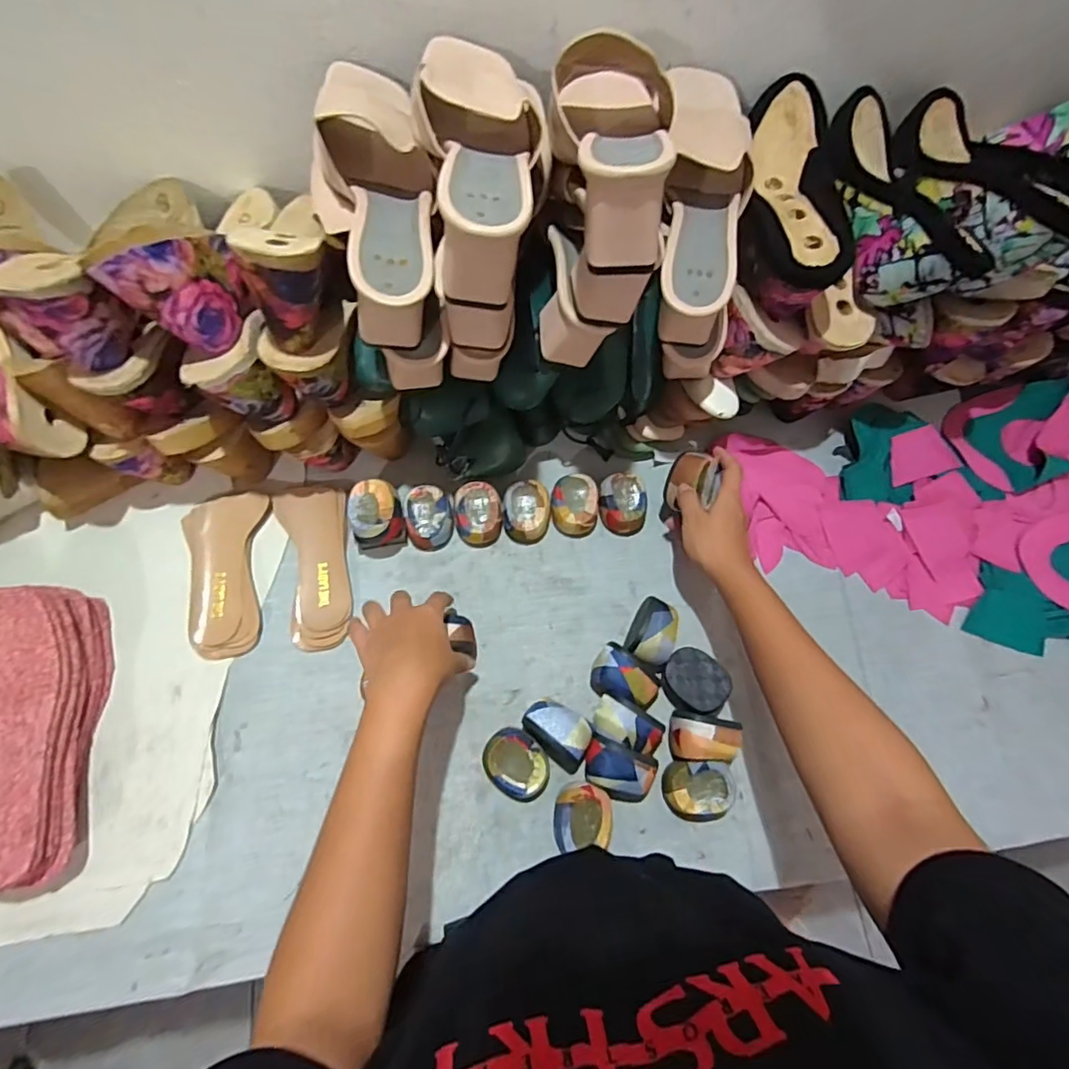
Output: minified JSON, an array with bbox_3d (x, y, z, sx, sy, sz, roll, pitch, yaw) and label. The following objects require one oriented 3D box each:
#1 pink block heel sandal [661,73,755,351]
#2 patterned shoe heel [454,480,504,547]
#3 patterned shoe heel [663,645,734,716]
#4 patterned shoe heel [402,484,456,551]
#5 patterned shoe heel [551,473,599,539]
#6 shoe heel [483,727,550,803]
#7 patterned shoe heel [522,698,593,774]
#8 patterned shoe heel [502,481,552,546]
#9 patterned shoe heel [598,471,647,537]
[{"bbox_3d":[0.145,-0.280,0.488,0.071,0.089,0.251,5,70,0],"label":"pink block heel sandal"},{"bbox_3d":[-0.059,-0.021,0.600,0.048,0.039,0.062,-7,71,-4],"label":"patterned shoe heel"},{"bbox_3d":[0.157,0.141,0.544,0.050,0.032,0.063,-39,67,-9],"label":"patterned shoe heel"},{"bbox_3d":[-0.111,-0.017,0.597,0.047,0.038,0.059,-10,71,-5],"label":"patterned shoe heel"},{"bbox_3d":[0.042,-0.030,0.605,0.052,0.036,0.064,1,70,-1],"label":"patterned shoe heel"},{"bbox_3d":[-0.016,0.210,0.518,0.064,0.035,0.050,41,74,12],"label":"shoe heel"},{"bbox_3d":[0.024,0.183,0.523,0.047,0.048,0.070,-42,77,-15],"label":"patterned shoe heel"},{"bbox_3d":[-0.010,-0.023,0.598,0.051,0.044,0.059,-1,70,-2],"label":"patterned shoe heel"},{"bbox_3d":[0.096,-0.038,0.611,0.053,0.039,0.074,-6,71,-4],"label":"patterned shoe heel"}]

